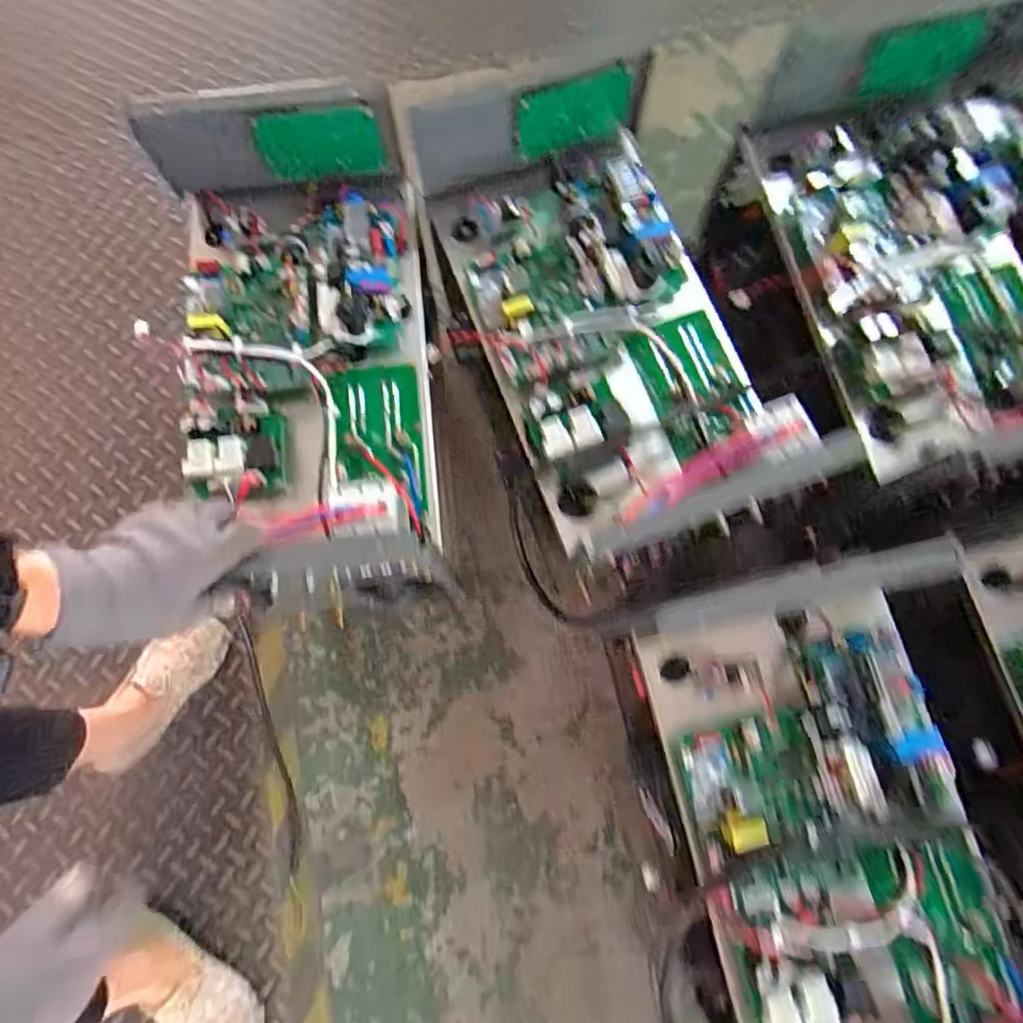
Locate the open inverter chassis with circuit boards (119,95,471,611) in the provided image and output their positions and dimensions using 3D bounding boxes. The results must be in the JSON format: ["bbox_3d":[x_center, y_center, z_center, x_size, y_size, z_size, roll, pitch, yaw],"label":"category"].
[{"bbox_3d":[-0.202,-0.159,0.590,0.241,0.164,0.455,-11,74,-1],"label":"open inverter chassis with circuit boards"}]

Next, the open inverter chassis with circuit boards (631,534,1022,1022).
[{"bbox_3d":[0.286,0.285,0.507,0.297,0.156,0.476,-13,79,-2],"label":"open inverter chassis with circuit boards"}]

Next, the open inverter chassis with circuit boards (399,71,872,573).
[{"bbox_3d":[0.091,-0.198,0.607,0.238,0.151,0.451,-19,79,-3],"label":"open inverter chassis with circuit boards"}]

